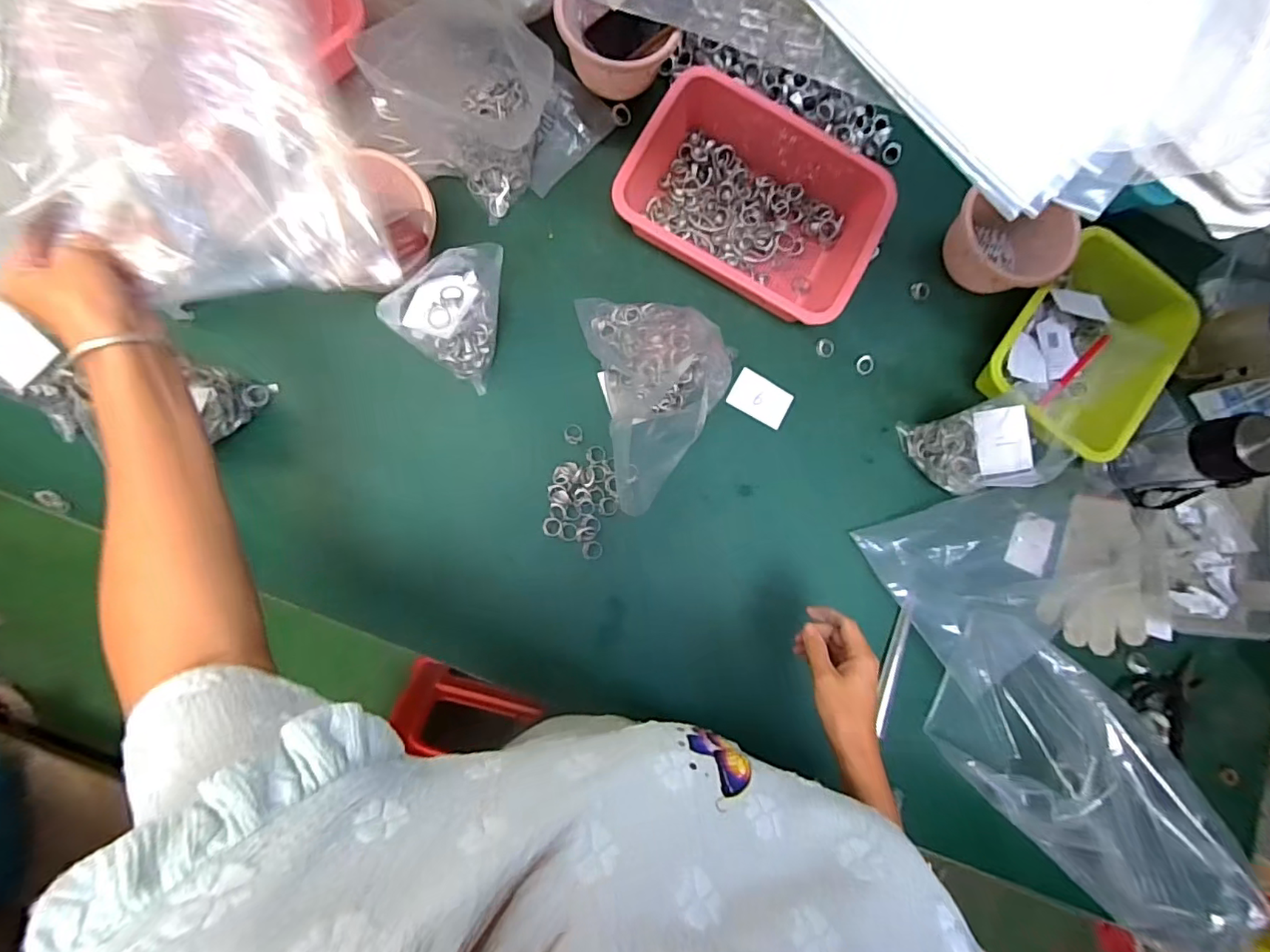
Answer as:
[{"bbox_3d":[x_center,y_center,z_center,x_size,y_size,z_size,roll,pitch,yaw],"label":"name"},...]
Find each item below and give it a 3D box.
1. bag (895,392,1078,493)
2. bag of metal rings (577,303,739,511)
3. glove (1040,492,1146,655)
[{"bbox_3d":[0.415,-0.035,0.659,0.115,0.118,0.102,-11,84,-7],"label":"bag"},{"bbox_3d":[0.046,-0.106,0.655,0.180,0.065,0.262,-11,84,-7],"label":"bag of metal rings"},{"bbox_3d":[0.608,0.130,0.711,0.148,0.013,0.185,25,81,-2],"label":"glove"}]

